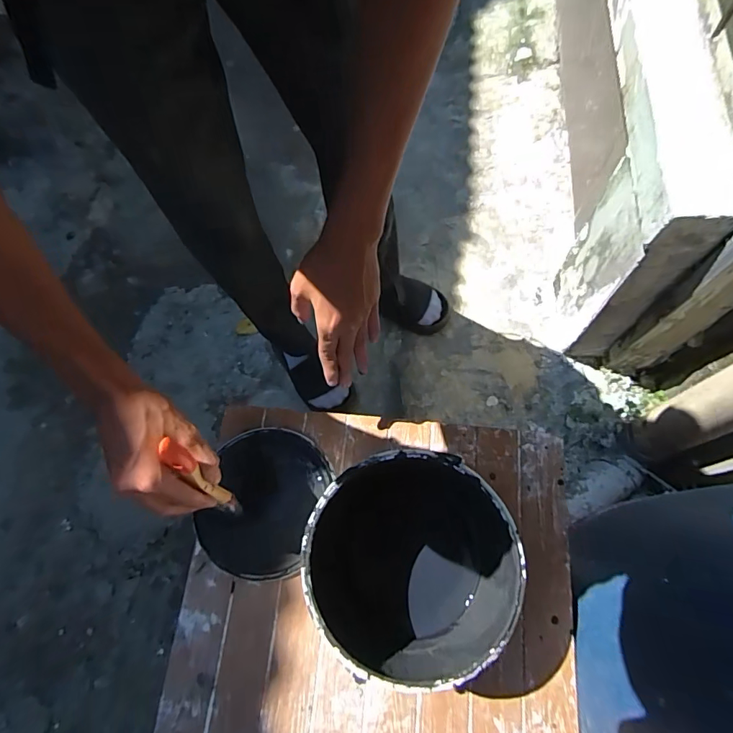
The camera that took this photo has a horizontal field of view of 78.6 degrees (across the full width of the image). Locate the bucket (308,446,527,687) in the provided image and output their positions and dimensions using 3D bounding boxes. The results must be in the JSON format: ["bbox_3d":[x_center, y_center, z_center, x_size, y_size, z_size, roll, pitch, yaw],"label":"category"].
[{"bbox_3d":[0.038,0.187,0.438,0.181,0.156,0.180,-1,70,3],"label":"bucket"}]

